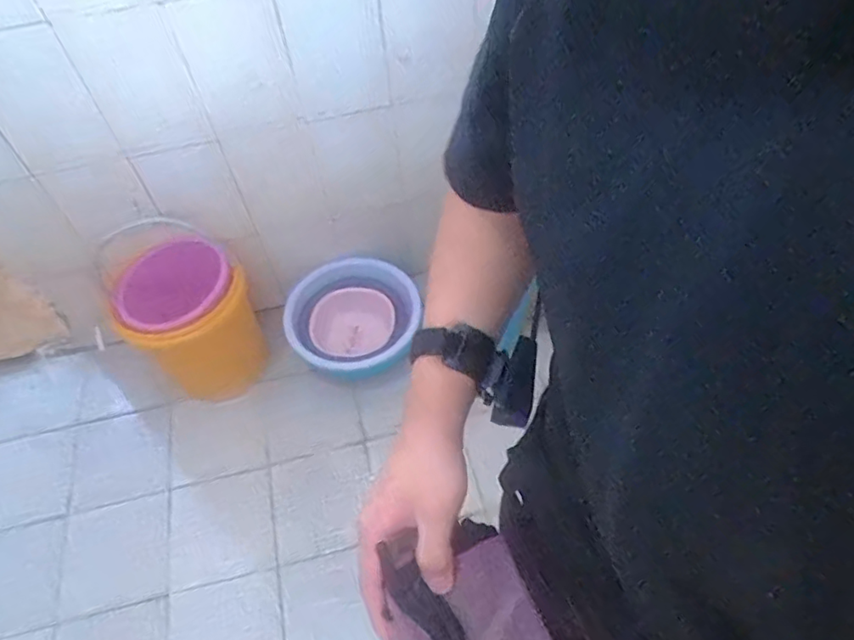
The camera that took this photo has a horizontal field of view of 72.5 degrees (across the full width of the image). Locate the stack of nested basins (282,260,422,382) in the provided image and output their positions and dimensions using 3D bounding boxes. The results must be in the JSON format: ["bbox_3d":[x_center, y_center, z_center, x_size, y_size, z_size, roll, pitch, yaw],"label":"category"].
[{"bbox_3d":[-0.203,-0.007,1.648,0.351,0.145,0.389,10,56,12],"label":"stack of nested basins"}]

